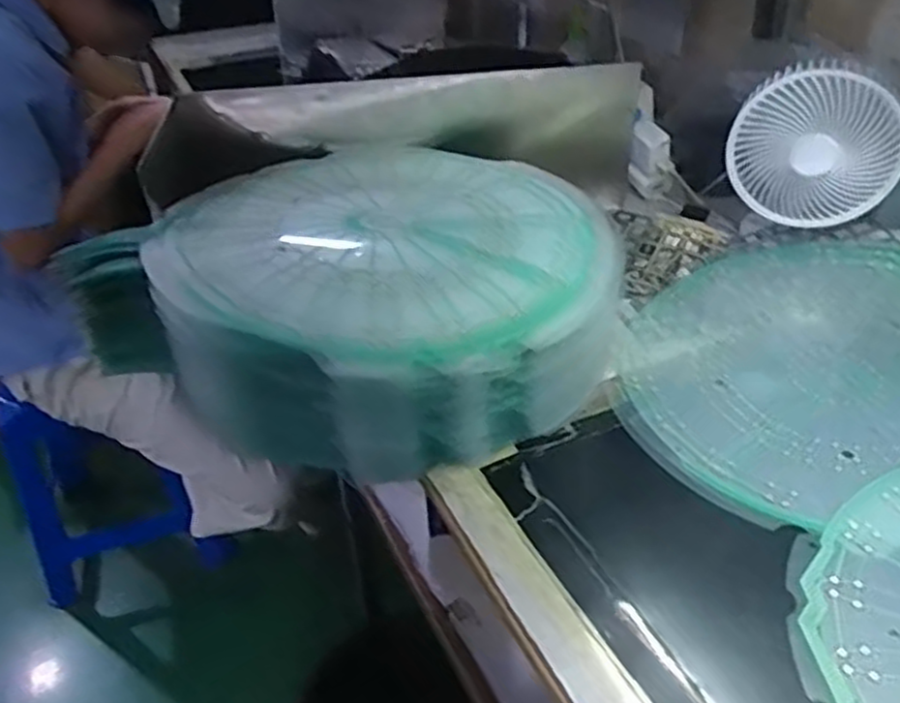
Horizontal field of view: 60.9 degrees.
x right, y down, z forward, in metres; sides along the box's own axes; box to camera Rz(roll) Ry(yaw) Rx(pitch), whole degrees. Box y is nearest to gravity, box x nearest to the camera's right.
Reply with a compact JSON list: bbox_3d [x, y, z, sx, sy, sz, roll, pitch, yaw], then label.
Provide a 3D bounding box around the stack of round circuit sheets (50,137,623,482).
[{"bbox_3d":[-0.057,-0.059,0.659,0.371,0.133,0.344,24,44,32],"label":"stack of round circuit sheets"}]

